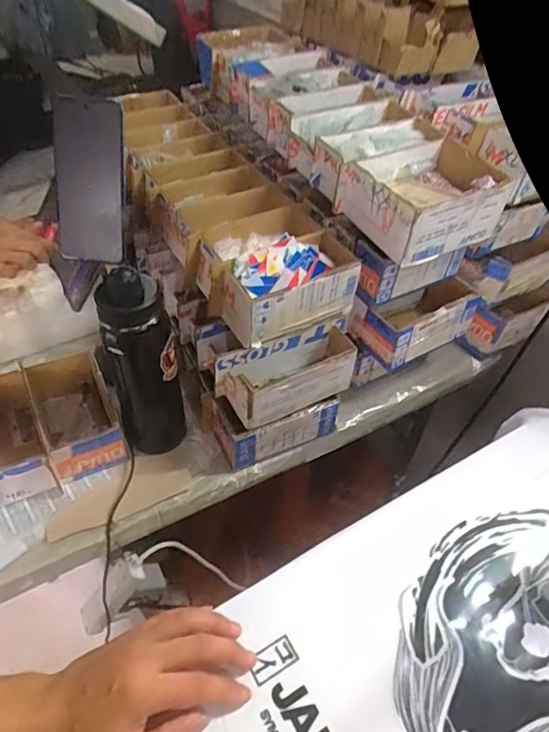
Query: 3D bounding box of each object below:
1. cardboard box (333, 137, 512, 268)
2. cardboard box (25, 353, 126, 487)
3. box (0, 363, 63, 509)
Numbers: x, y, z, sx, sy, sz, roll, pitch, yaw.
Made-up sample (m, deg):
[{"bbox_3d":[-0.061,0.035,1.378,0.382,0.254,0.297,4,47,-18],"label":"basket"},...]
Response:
[{"bbox_3d":[0.182,-0.206,0.636,0.164,0.078,0.127,-19,51,-20],"label":"cardboard box"},{"bbox_3d":[-0.265,0.065,0.684,0.095,0.072,0.168,-22,52,-22],"label":"cardboard box"},{"bbox_3d":[-0.338,0.090,0.652,0.087,0.072,0.180,-20,52,-21],"label":"box"}]

